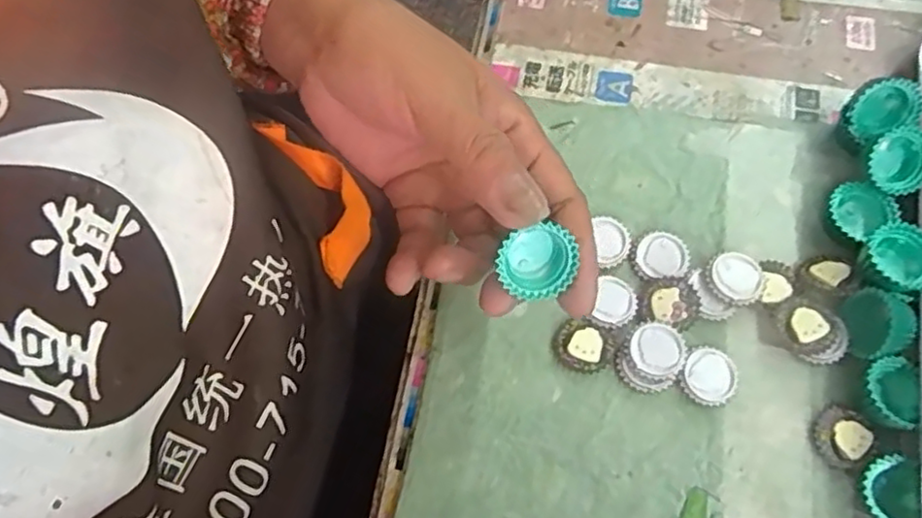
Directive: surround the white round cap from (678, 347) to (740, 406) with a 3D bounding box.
[{"bbox_3d":[0.116,0.055,0.310,0.025,0.008,0.026,-1,69,3],"label":"white round cap"}]

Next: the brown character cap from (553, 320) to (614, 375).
[{"bbox_3d":[0.059,0.042,0.317,0.027,0.008,0.024,24,72,12],"label":"brown character cap"}]

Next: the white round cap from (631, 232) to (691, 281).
[{"bbox_3d":[0.100,-0.001,0.331,0.027,0.007,0.026,-1,69,3],"label":"white round cap"}]

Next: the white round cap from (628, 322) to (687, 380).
[{"bbox_3d":[0.092,0.043,0.311,0.025,0.007,0.026,-1,69,3],"label":"white round cap"}]

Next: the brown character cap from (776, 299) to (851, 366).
[{"bbox_3d":[0.166,0.034,0.311,0.027,0.012,0.032,-28,70,-7],"label":"brown character cap"}]

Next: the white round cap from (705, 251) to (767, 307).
[{"bbox_3d":[0.133,0.010,0.323,0.028,0.009,0.026,-1,69,3],"label":"white round cap"}]

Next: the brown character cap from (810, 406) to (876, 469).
[{"bbox_3d":[0.171,0.081,0.298,0.025,0.007,0.024,-1,69,3],"label":"brown character cap"}]

